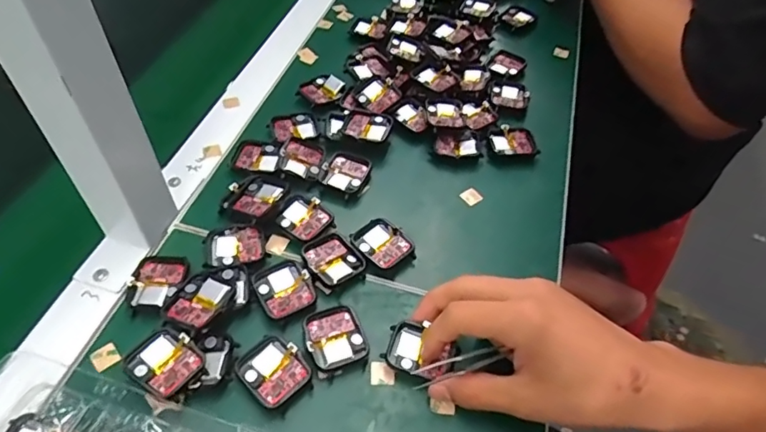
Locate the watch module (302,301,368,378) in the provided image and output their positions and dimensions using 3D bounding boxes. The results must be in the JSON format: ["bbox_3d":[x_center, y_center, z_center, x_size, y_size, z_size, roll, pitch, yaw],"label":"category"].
[{"bbox_3d":[-0.034,0.079,0.351,0.037,0.007,0.045,-19,53,-18],"label":"watch module"}]

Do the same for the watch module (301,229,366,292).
[{"bbox_3d":[-0.037,0.032,0.389,0.045,0.005,0.036,36,57,25],"label":"watch module"}]

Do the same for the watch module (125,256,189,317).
[{"bbox_3d":[-0.160,0.047,0.374,0.038,0.005,0.041,-2,50,-5],"label":"watch module"}]

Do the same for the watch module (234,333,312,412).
[{"bbox_3d":[-0.071,0.097,0.335,0.042,0.006,0.036,34,56,23],"label":"watch module"}]

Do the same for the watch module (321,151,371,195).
[{"bbox_3d":[-0.033,-0.039,0.455,0.036,0.008,0.042,20,52,14],"label":"watch module"}]

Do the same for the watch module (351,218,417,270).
[{"bbox_3d":[-0.001,0.023,0.407,0.047,0.010,0.037,35,57,24],"label":"watch module"}]

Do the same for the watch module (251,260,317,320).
[{"bbox_3d":[-0.070,0.051,0.373,0.038,0.008,0.039,-23,55,-20],"label":"watch module"}]

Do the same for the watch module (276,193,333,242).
[{"bbox_3d":[-0.061,0.000,0.416,0.037,0.011,0.036,27,54,19],"label":"watch module"}]

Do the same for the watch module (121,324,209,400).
[{"bbox_3d":[-0.136,0.092,0.328,0.042,0.010,0.036,26,54,18],"label":"watch module"}]

